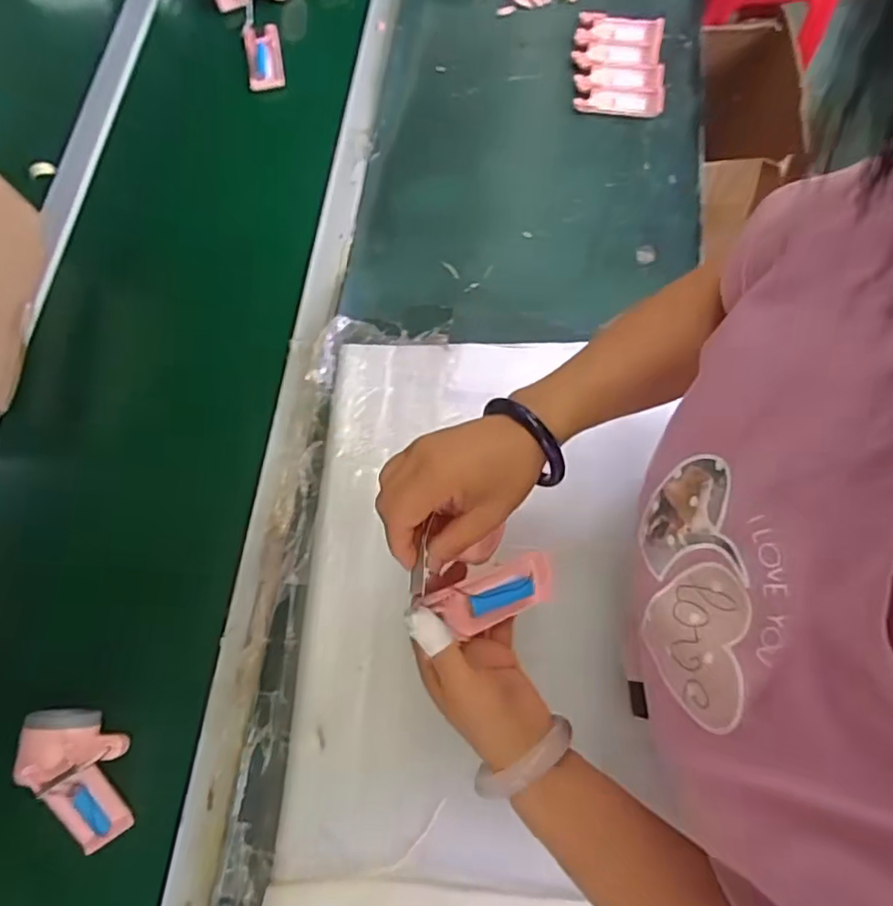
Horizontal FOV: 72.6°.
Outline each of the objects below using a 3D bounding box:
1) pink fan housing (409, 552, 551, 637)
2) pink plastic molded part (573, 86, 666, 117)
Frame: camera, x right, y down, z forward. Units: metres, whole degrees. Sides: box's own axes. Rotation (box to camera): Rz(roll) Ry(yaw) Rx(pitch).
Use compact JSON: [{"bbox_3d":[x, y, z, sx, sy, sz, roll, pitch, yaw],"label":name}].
[{"bbox_3d":[0.032,0.098,0.420,0.094,0.026,0.036,-13,72,-20],"label":"pink fan housing"},{"bbox_3d":[0.215,-0.435,0.752,0.109,0.007,0.037,0,72,0],"label":"pink plastic molded part"}]

